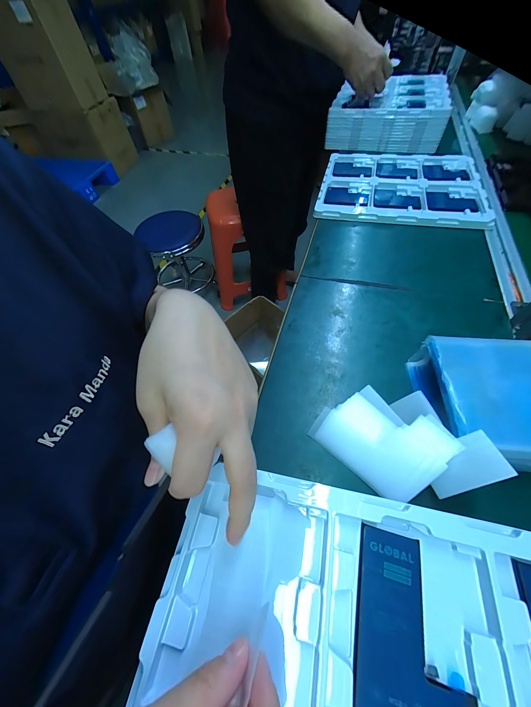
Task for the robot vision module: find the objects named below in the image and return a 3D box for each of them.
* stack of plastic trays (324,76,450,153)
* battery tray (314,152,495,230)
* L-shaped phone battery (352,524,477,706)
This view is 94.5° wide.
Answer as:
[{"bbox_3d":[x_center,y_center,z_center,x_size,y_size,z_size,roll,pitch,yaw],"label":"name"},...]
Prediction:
[{"bbox_3d":[0.337,-0.662,0.678,0.281,0.100,0.281,18,58,15],"label":"stack of plastic trays"},{"bbox_3d":[0.289,-0.375,0.543,0.316,0.027,0.298,12,59,11],"label":"battery tray"},{"bbox_3d":[0.089,0.179,0.149,0.065,0.005,0.109,11,59,10],"label":"L-shaped phone battery"}]

